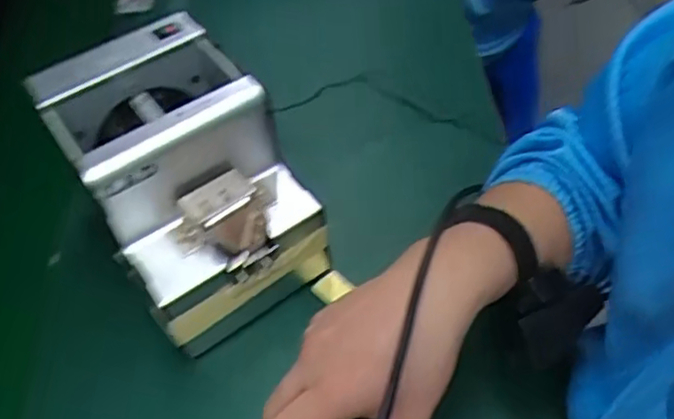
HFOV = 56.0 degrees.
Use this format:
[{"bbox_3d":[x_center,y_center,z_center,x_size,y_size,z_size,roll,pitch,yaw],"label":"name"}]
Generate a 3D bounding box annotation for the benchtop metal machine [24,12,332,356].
[{"bbox_3d":[-0.112,-0.028,0.460,0.130,0.141,0.187,-30,56,-18],"label":"benchtop metal machine"}]

